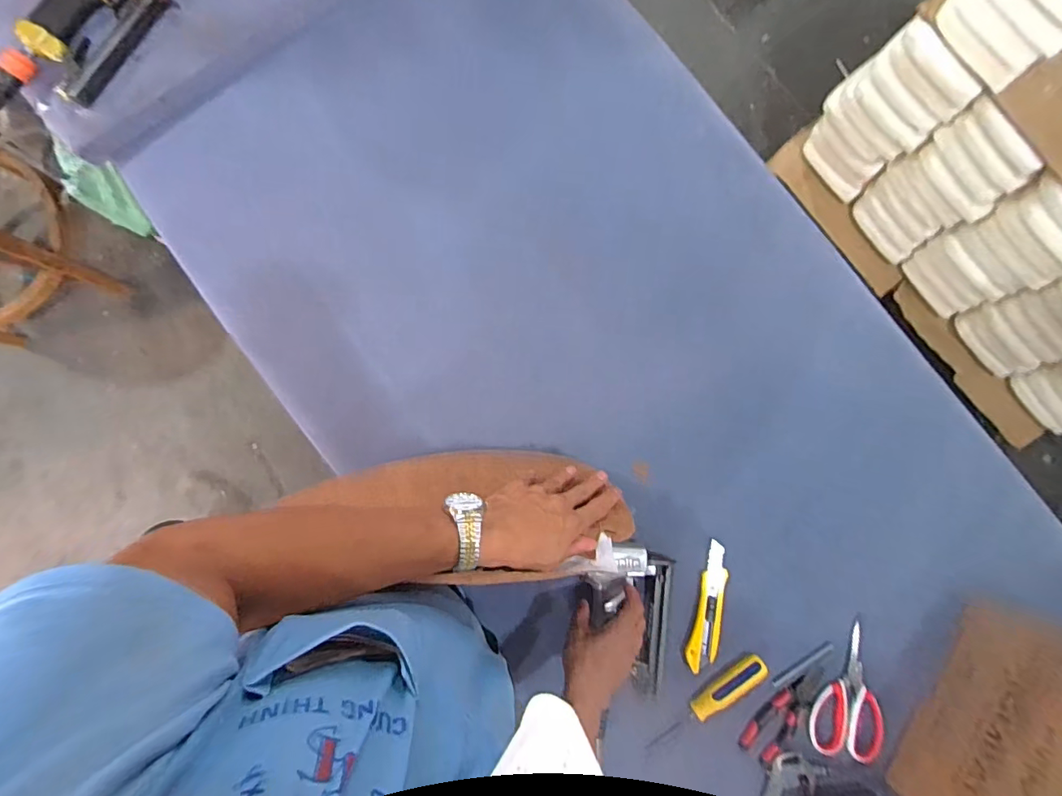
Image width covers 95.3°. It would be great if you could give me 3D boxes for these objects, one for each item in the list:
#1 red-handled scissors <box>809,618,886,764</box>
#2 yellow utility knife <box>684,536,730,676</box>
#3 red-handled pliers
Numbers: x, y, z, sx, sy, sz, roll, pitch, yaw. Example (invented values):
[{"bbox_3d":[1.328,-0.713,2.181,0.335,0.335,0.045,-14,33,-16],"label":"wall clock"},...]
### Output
[{"bbox_3d":[0.424,0.390,0.645,0.090,0.021,0.162,11,86,-4],"label":"red-handled scissors"},{"bbox_3d":[0.242,0.280,0.652,0.036,0.020,0.164,17,85,-3],"label":"yellow utility knife"},{"bbox_3d":[0.336,0.413,0.642,0.051,0.012,0.142,43,84,-1],"label":"red-handled pliers"}]

